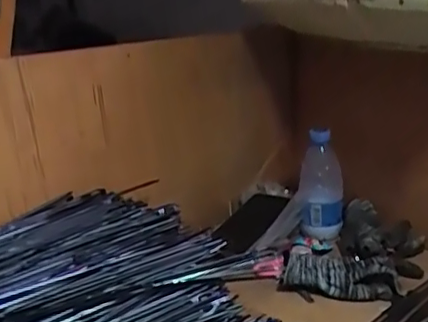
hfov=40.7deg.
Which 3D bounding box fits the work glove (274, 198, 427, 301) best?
[{"bbox_3d":[0.184,0.114,0.738,0.151,0.050,0.198,9,21,35],"label":"work glove"}]

